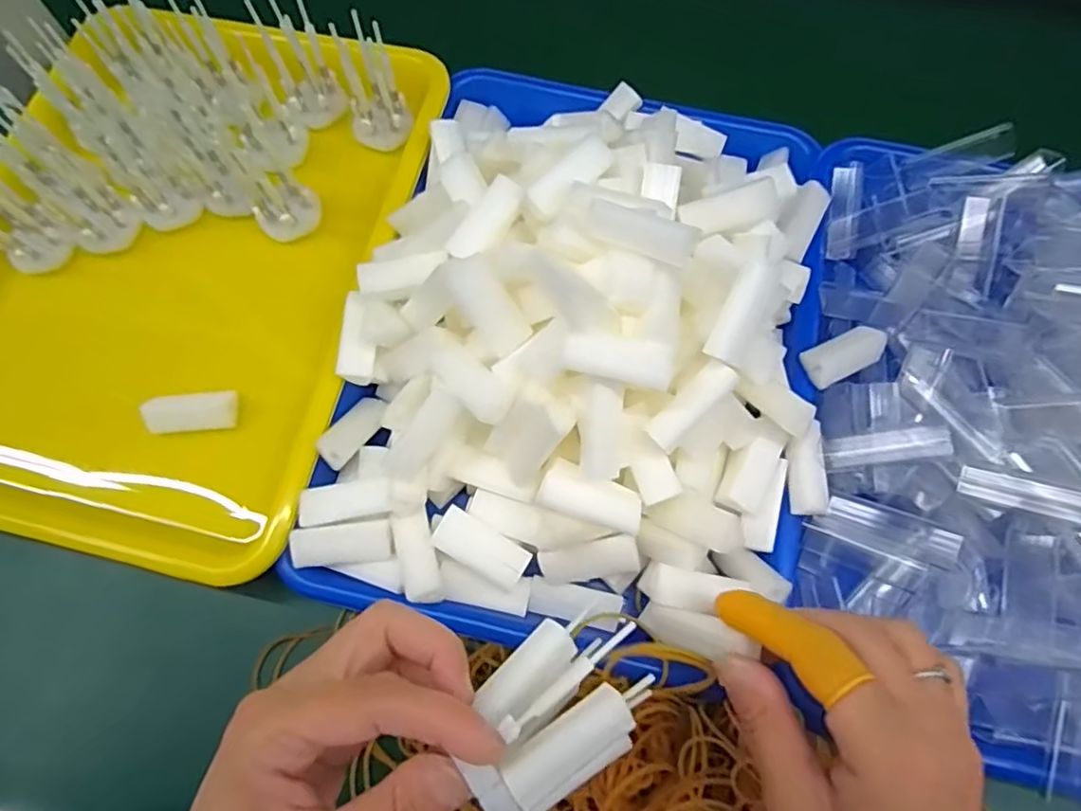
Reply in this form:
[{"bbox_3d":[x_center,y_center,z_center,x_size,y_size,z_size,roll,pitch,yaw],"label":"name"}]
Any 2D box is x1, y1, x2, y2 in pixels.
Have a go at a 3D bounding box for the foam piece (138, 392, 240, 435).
[{"bbox_3d":[-0.186,0.004,0.340,0.045,0.014,0.019,-10,70,-3],"label":"foam piece"}]

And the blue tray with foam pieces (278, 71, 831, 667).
[{"bbox_3d":[0.025,-0.045,0.307,0.236,0.083,0.303,11,70,5],"label":"blue tray with foam pieces"}]

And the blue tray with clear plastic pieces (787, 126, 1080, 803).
[{"bbox_3d":[0.249,0.008,0.311,0.230,0.073,0.320,10,70,4],"label":"blue tray with clear plastic pieces"}]

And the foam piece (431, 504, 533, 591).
[{"bbox_3d":[-0.028,0.067,0.297,0.044,0.008,0.020,28,72,10],"label":"foam piece"}]

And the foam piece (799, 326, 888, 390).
[{"bbox_3d":[0.158,-0.027,0.334,0.048,0.013,0.020,-28,72,-9],"label":"foam piece"}]

